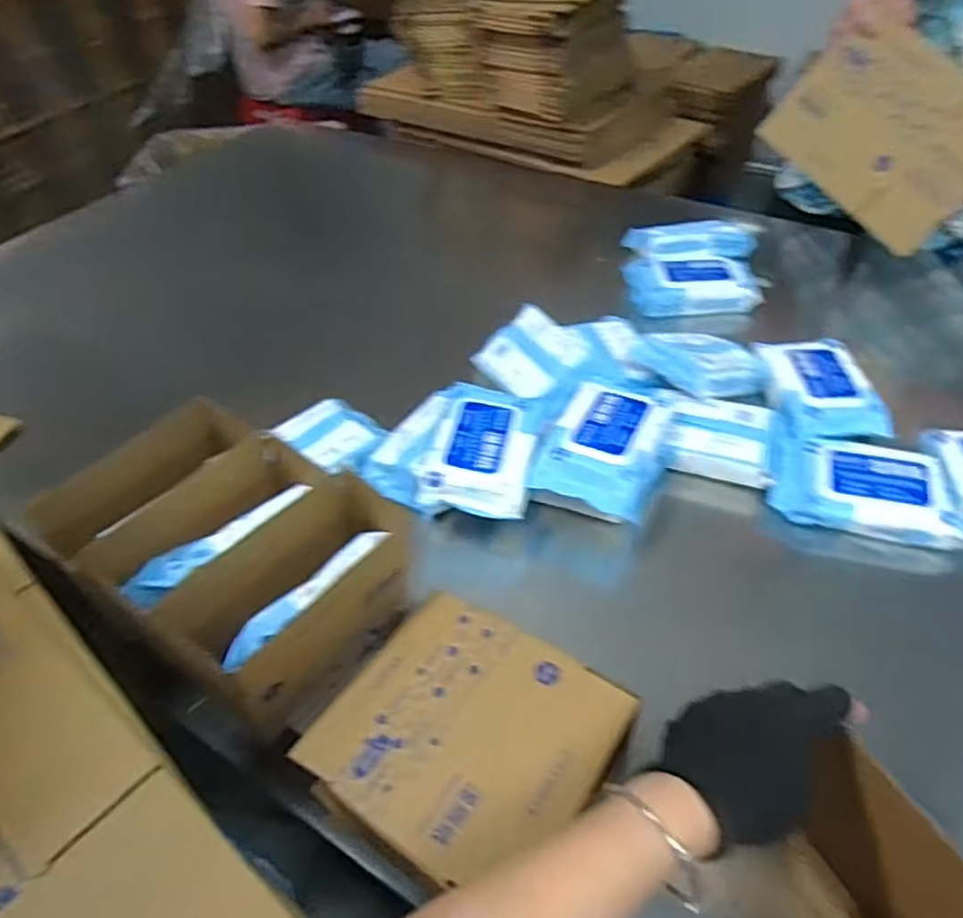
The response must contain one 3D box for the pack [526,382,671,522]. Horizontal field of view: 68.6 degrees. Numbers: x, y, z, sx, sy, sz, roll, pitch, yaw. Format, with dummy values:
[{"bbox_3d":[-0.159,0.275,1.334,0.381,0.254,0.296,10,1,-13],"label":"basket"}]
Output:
[{"bbox_3d":[0.127,-0.008,0.730,0.110,0.059,0.158,16,48,20],"label":"pack"}]

